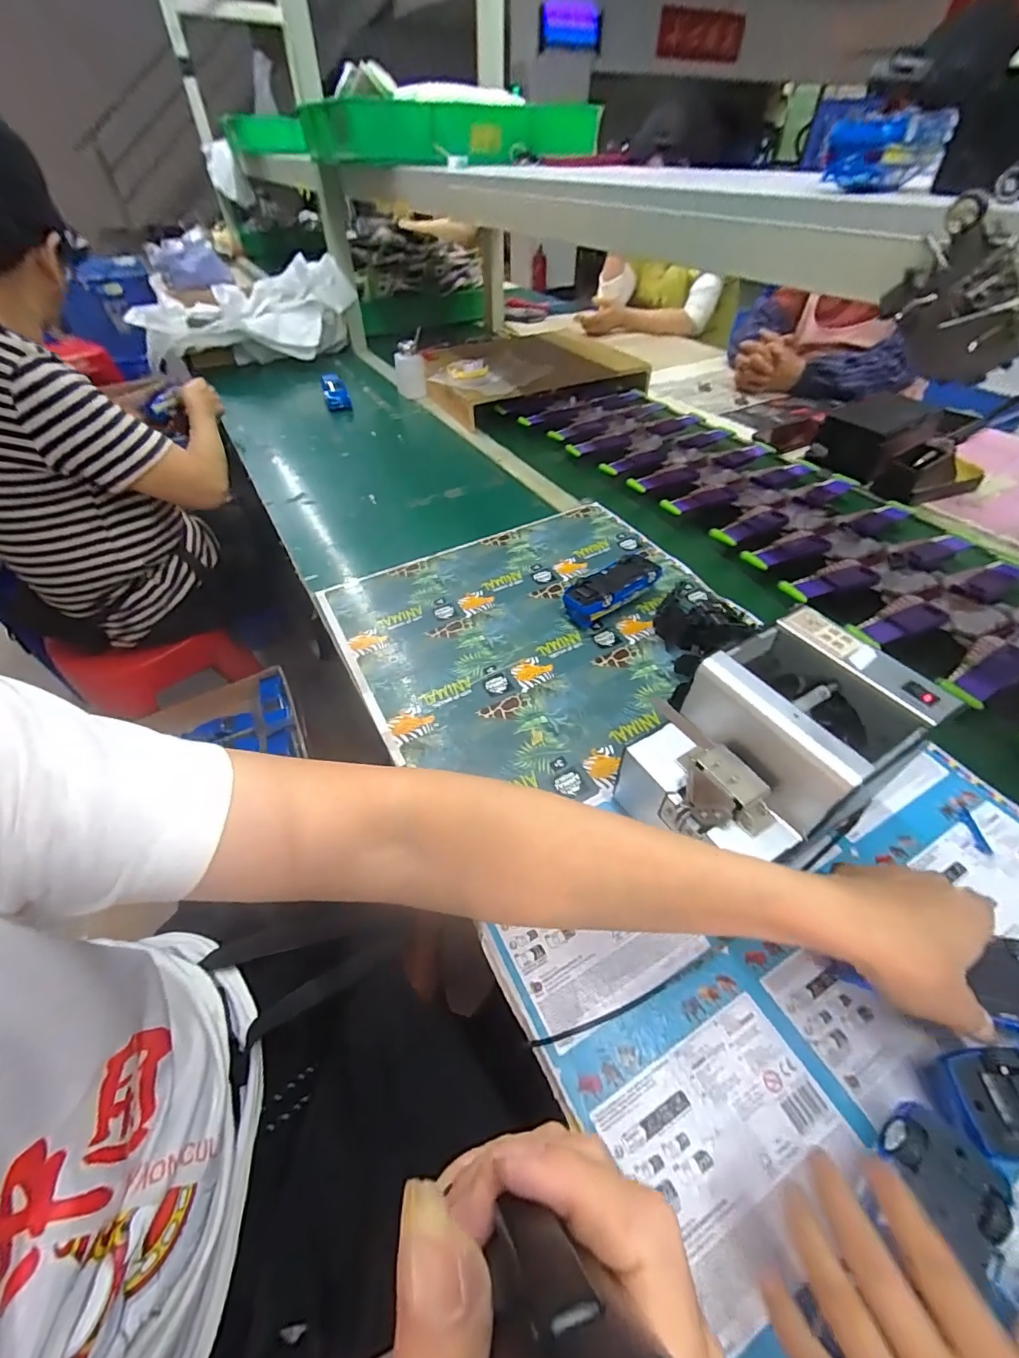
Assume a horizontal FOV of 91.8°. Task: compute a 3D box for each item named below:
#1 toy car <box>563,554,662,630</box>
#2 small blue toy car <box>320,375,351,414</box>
[{"bbox_3d":[0.125,-0.107,0.608,0.126,0.044,0.054,-31,54,-24],"label":"toy car"},{"bbox_3d":[-0.380,-0.634,1.091,0.057,0.061,0.072,-15,50,-13],"label":"small blue toy car"}]

